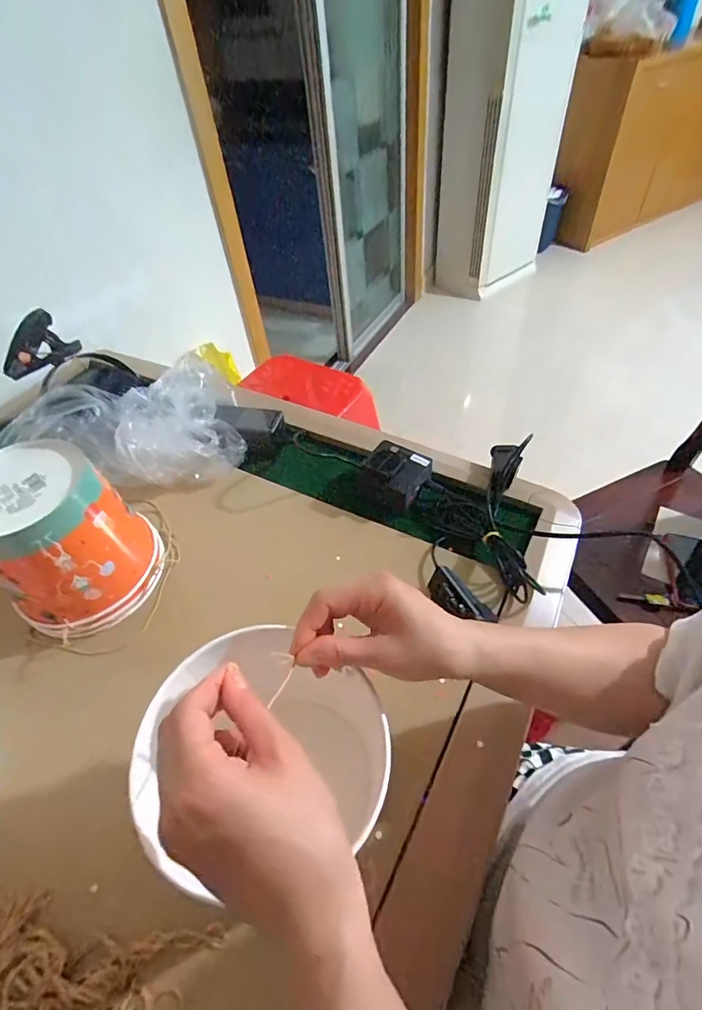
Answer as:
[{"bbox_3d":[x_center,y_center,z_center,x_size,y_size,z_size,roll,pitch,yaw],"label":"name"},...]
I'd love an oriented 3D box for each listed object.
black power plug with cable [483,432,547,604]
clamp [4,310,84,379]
[{"bbox_3d":[0.184,0.005,0.537,0.055,0.049,0.219,4,50,10],"label":"black power plug with cable"},{"bbox_3d":[-0.463,-0.232,0.683,0.061,0.061,0.102,32,60,29],"label":"clamp"}]

